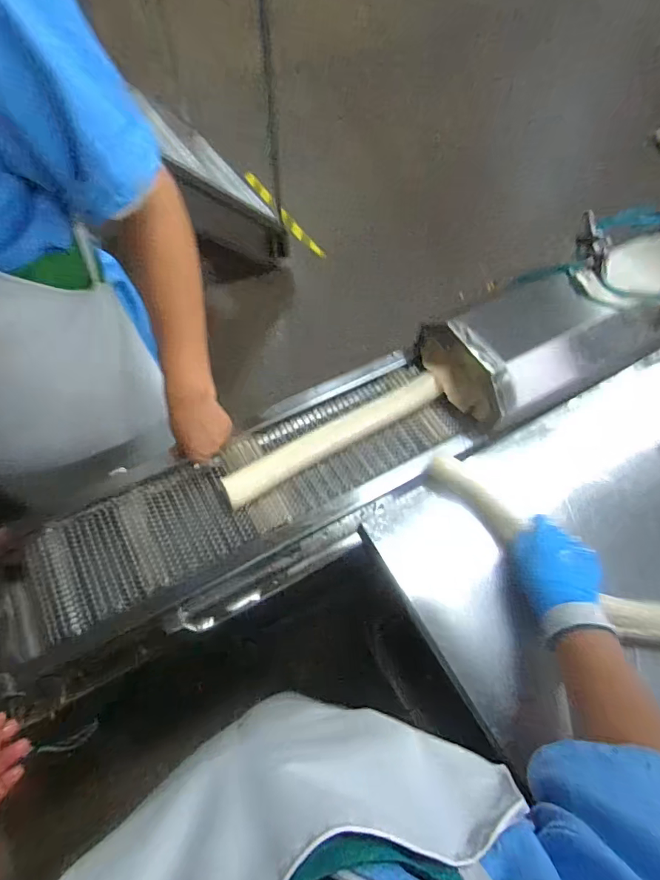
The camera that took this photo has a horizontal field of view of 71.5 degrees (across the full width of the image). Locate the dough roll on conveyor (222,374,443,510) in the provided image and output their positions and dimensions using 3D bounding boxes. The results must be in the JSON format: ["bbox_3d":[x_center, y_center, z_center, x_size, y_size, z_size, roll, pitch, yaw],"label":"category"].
[{"bbox_3d":[0.009,-0.007,0.687,0.354,0.039,0.050,-28,67,-17],"label":"dough roll on conveyor"}]

